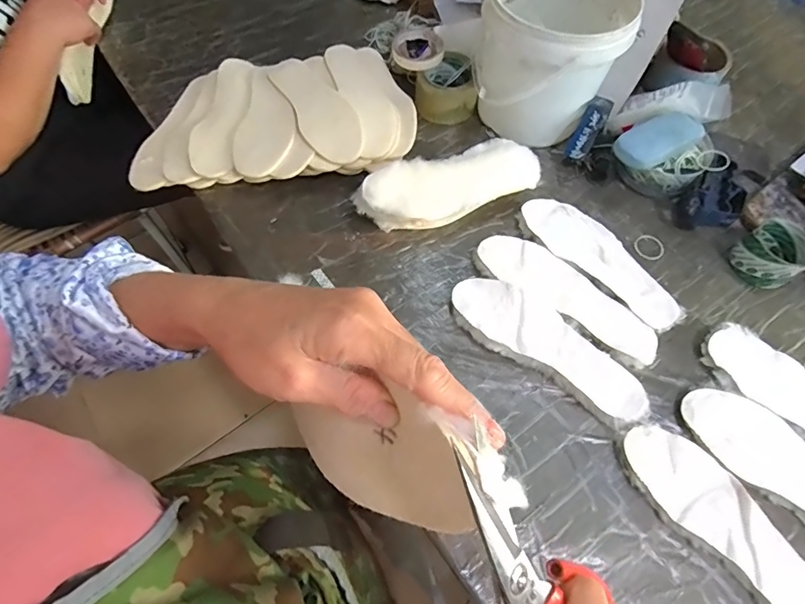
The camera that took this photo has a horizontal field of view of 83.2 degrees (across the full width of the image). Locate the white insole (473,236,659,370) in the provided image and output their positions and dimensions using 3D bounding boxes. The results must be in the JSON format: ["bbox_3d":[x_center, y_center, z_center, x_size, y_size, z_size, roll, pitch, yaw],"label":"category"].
[{"bbox_3d":[0.224,-0.016,0.613,0.261,0.011,0.085,34,69,15],"label":"white insole"}]

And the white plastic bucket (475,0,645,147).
[{"bbox_3d":[0.223,-0.383,0.712,0.206,0.191,0.223,16,65,8],"label":"white plastic bucket"}]

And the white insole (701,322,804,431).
[{"bbox_3d":[0.487,0.129,0.545,0.089,0.016,0.256,-41,72,-21],"label":"white insole"}]

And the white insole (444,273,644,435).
[{"bbox_3d":[0.184,0.055,0.579,0.264,0.023,0.089,34,69,15],"label":"white insole"}]

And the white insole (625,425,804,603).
[{"bbox_3d":[0.355,0.242,0.487,0.083,0.013,0.255,-36,69,-16],"label":"white insole"}]

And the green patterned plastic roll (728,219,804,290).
[{"bbox_3d":[0.523,-0.068,0.639,0.086,0.053,0.079,0,64,0],"label":"green patterned plastic roll"}]

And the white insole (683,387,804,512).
[{"bbox_3d":[0.446,0.193,0.508,0.259,0.005,0.083,39,70,17],"label":"white insole"}]

